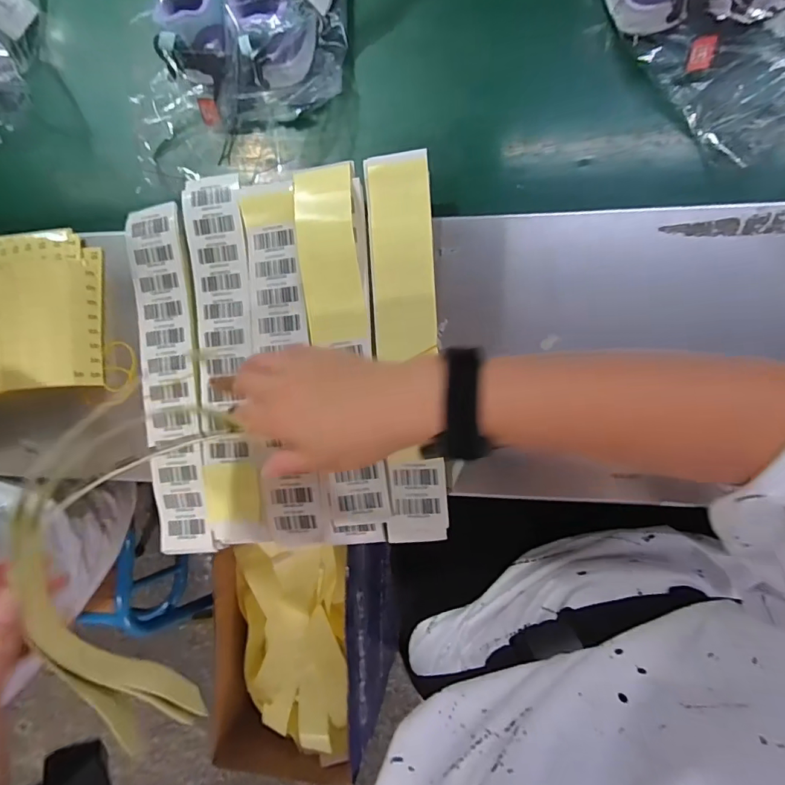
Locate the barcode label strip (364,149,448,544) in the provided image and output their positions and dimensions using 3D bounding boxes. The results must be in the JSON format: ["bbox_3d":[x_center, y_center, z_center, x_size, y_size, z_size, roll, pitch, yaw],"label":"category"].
[{"bbox_3d":[0.013,-0.035,0.398,0.054,0.013,0.325,-4,91,8],"label":"barcode label strip"}]

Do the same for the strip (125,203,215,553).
[{"bbox_3d":[-0.205,-0.010,0.430,0.057,0.010,0.314,-6,90,8],"label":"strip"}]

